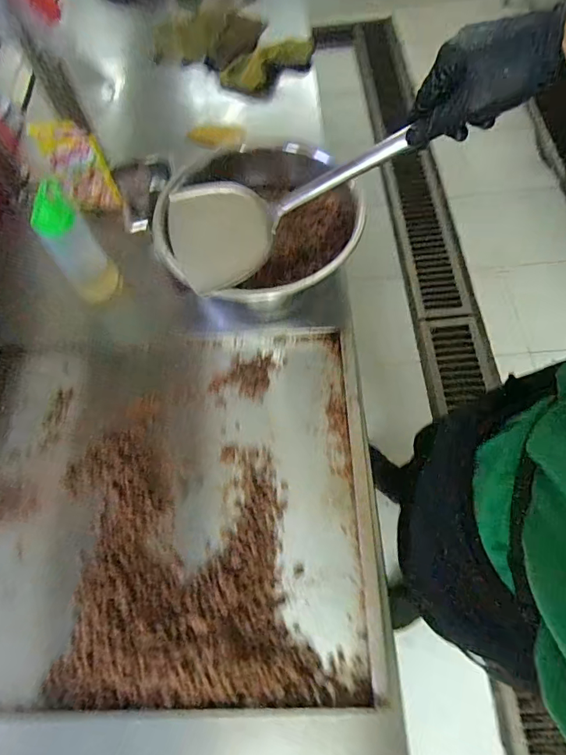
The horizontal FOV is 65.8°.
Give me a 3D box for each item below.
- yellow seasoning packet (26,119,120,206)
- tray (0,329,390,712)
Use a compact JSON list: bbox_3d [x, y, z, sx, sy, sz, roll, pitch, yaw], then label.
[{"bbox_3d":[-0.393,-0.407,0.841,0.099,0.164,0.035,-20,66,-5],"label":"yellow seasoning packet"},{"bbox_3d":[-0.188,0.168,0.645,0.610,0.050,0.510,-3,65,3],"label":"tray"}]

